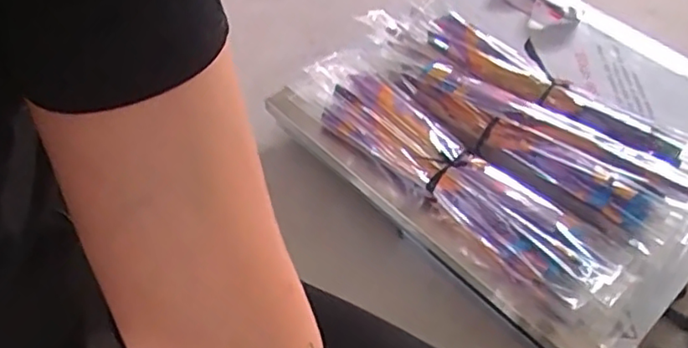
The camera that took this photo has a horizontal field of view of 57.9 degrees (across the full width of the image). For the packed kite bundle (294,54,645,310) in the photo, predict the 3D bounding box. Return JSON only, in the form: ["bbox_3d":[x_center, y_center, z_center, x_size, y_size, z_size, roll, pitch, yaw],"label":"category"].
[{"bbox_3d":[0.185,-0.003,1.098,0.672,0.075,0.140,38,57,24],"label":"packed kite bundle"}]

